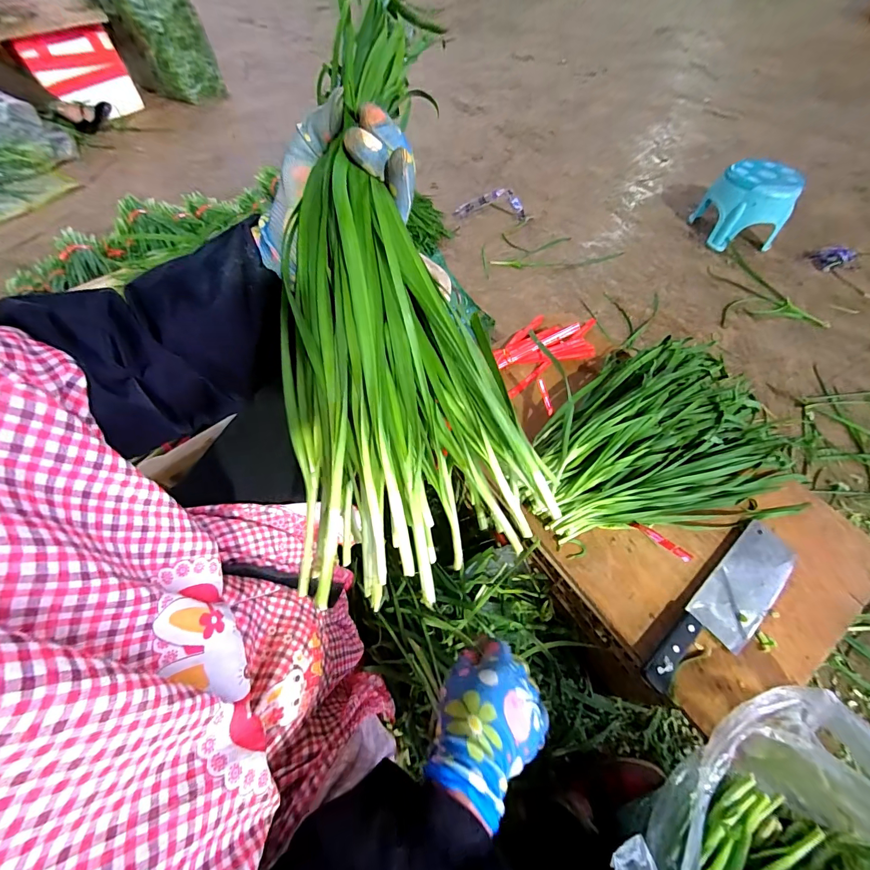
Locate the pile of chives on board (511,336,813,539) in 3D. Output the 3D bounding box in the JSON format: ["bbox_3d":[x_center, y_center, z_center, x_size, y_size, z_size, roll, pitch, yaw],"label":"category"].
[{"bbox_3d":[0.317,-0.006,0.560,0.434,0.072,0.304,-14,59,-7],"label":"pile of chives on board"}]

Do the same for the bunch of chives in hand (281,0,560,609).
[{"bbox_3d":[-0.027,-0.092,0.264,0.170,0.077,0.398,-9,93,-4],"label":"bunch of chives in hand"}]

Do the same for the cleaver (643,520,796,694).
[{"bbox_3d":[0.353,0.209,0.455,0.269,0.018,0.063,-36,64,-19],"label":"cleaver"}]

